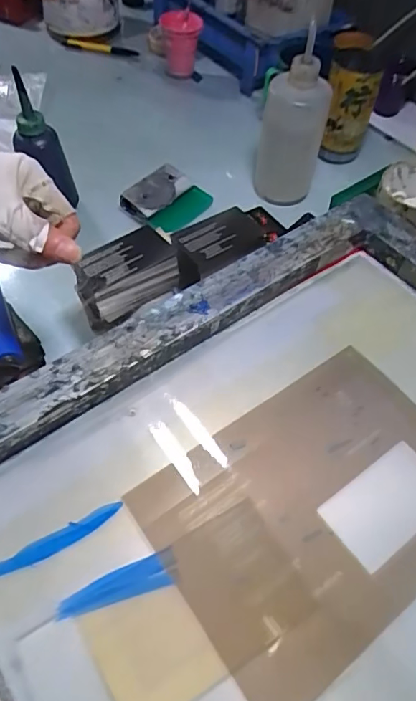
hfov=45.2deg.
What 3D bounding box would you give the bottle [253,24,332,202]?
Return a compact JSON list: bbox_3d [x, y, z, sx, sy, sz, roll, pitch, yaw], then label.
[{"bbox_3d":[0.101,-0.262,0.616,0.071,0.185,0.061,1,56,-2],"label":"bottle"}]

